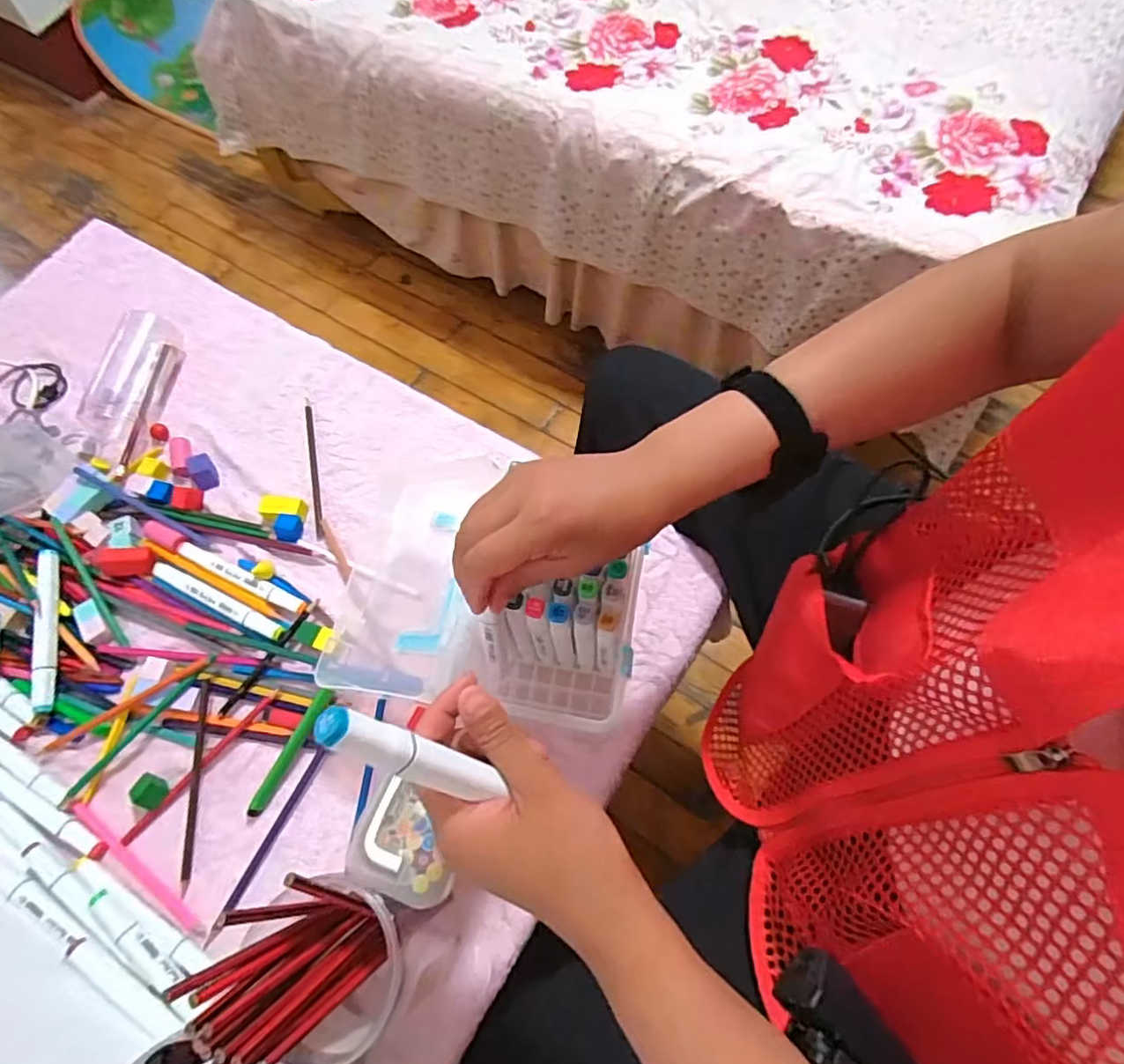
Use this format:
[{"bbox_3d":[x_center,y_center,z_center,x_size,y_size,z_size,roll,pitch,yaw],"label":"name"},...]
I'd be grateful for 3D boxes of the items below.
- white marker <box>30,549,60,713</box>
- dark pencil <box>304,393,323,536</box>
[{"bbox_3d":[-0.481,0.089,0.572,0.019,0.019,0.153,-13,66,-2],"label":"white marker"},{"bbox_3d":[-0.266,-0.074,0.653,0.010,0.009,0.176,-15,67,-3],"label":"dark pencil"}]

